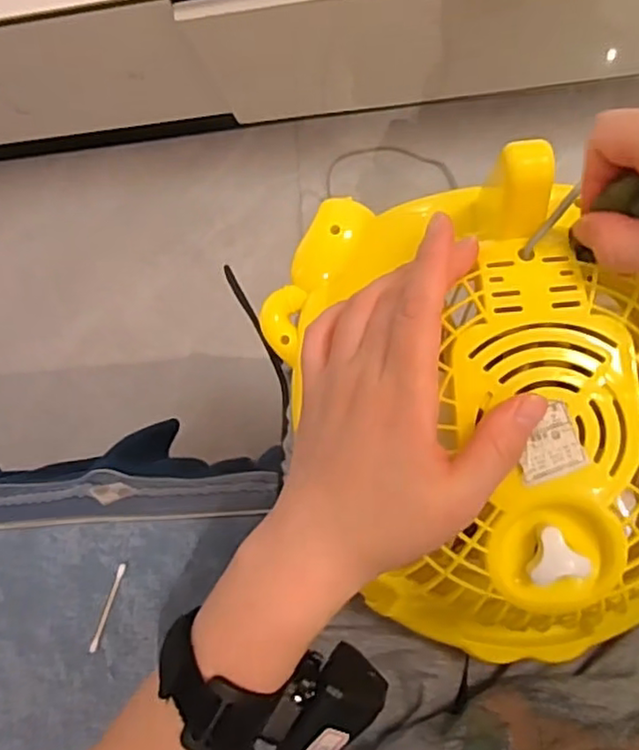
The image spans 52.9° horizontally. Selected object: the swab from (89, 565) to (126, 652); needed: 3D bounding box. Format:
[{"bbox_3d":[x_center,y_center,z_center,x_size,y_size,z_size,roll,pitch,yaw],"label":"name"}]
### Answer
[{"bbox_3d":[-0.167,0.184,0.508,0.006,0.009,0.070,18,92,8],"label":"swab"}]

